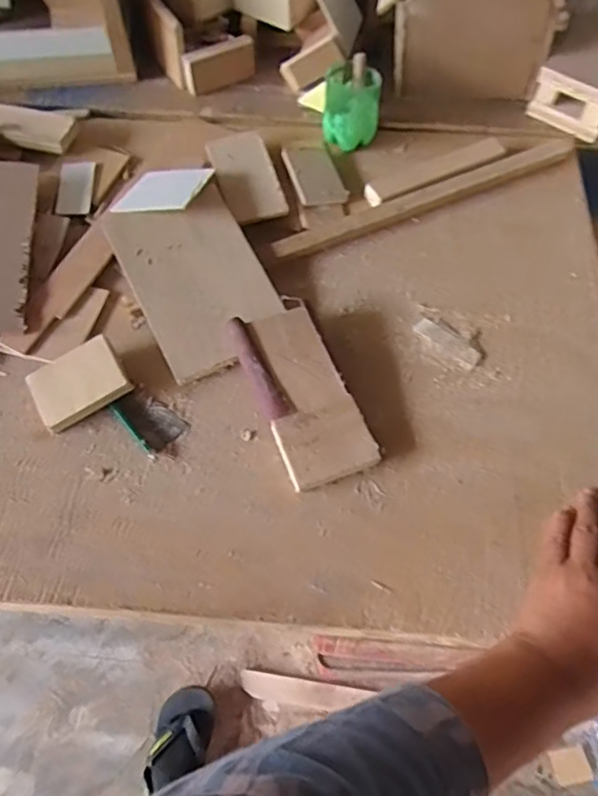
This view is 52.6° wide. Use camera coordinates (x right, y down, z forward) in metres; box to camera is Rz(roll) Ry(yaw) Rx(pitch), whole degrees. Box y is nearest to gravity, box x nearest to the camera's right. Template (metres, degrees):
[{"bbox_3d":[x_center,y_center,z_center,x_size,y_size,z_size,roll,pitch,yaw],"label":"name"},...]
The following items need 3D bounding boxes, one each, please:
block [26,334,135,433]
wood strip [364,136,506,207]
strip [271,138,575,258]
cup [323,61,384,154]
[{"bbox_3d":[-0.184,-0.014,0.503,0.074,0.020,0.056,-30,64,-17],"label":"block"},{"bbox_3d":[0.140,-0.236,0.626,0.160,0.011,0.030,-24,62,-14],"label":"wood strip"},{"bbox_3d":[0.134,-0.205,0.613,0.344,0.011,0.023,-22,62,-13],"label":"strip"},{"bbox_3d":[0.057,-0.311,0.643,0.055,0.067,0.055,0,59,0],"label":"cup"}]

